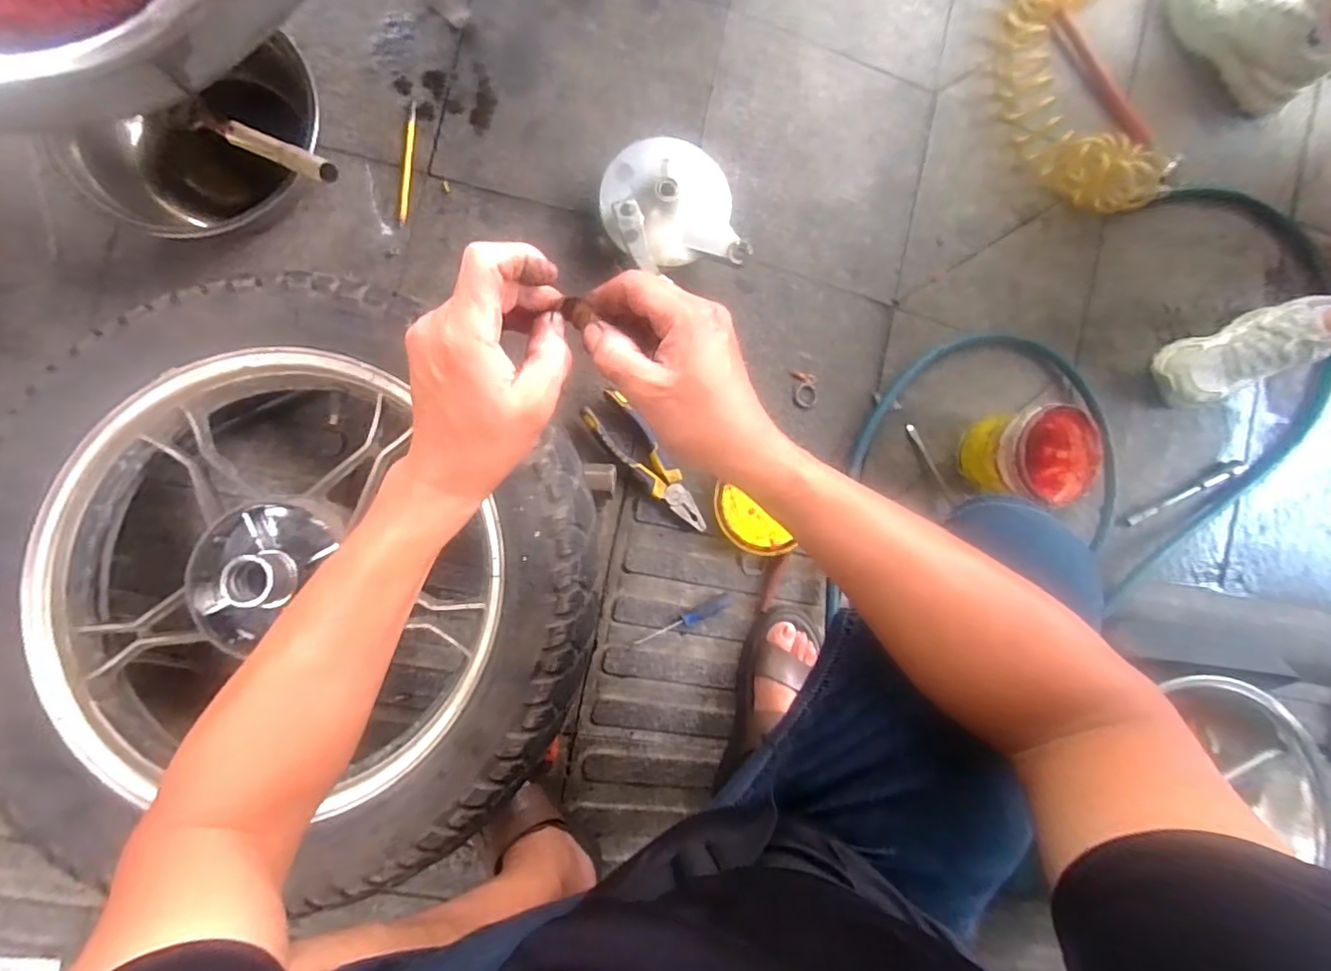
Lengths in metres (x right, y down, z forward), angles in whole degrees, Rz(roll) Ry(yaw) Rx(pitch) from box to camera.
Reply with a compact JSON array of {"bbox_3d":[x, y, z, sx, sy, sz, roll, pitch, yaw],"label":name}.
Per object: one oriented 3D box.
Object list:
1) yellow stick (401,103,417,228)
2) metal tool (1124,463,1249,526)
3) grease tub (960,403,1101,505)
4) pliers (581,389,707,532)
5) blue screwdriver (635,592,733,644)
[{"bbox_3d":[-0.298,-0.373,0.653,0.009,0.004,0.138,5,89,-8],"label":"yellow stick"},{"bbox_3d":[0.768,0.013,0.832,0.214,0.013,0.022,-25,93,-8],"label":"metal tool"},{"bbox_3d":[0.475,-0.037,0.741,0.147,0.118,0.119,2,89,-5],"label":"grease tub"},{"bbox_3d":[-0.019,-0.025,0.659,0.053,0.025,0.197,-39,92,-5],"label":"pliers"},{"bbox_3d":[0.024,0.162,0.675,0.124,0.012,0.017,-26,91,-5],"label":"blue screwdriver"}]

